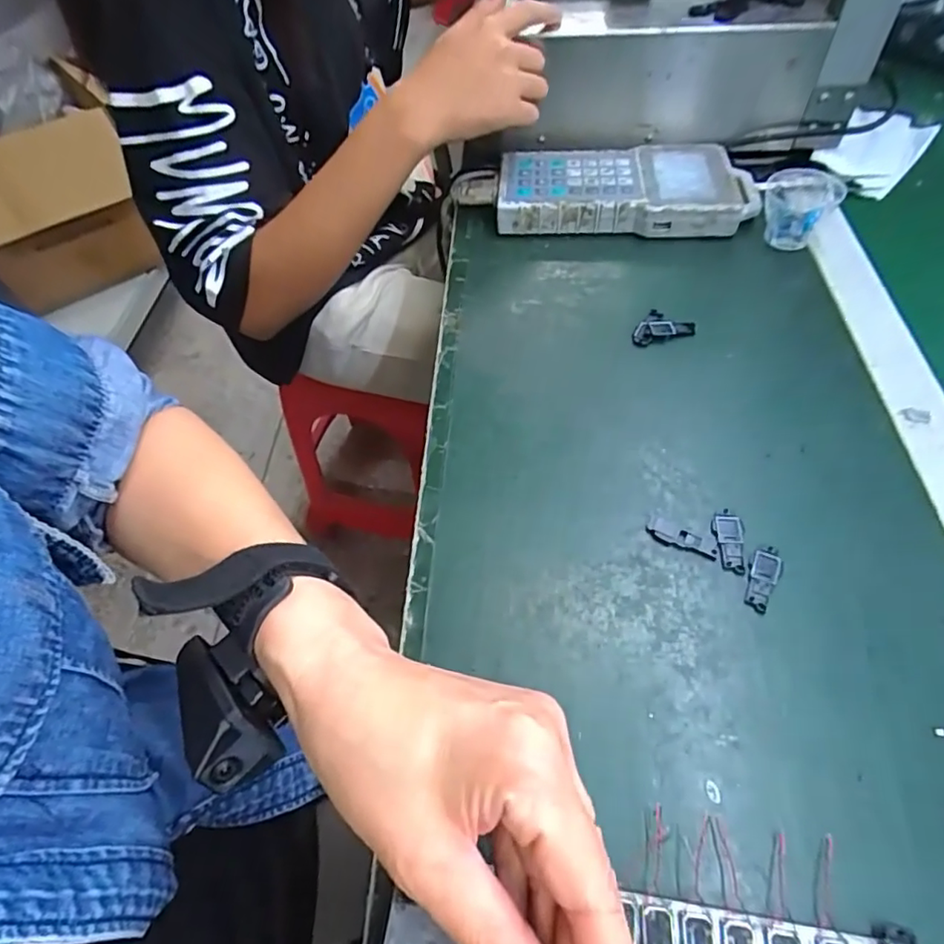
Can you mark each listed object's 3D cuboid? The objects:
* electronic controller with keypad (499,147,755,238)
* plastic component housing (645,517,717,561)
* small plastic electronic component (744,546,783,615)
[{"bbox_3d":[0.140,-0.257,0.539,0.230,0.036,0.106,1,53,6],"label":"electronic controller with keypad"},{"bbox_3d":[0.120,0.038,0.338,0.038,0.004,0.015,27,60,23],"label":"plastic component housing"},{"bbox_3d":[0.158,0.057,0.323,0.015,0.004,0.039,26,60,22],"label":"small plastic electronic component"}]

